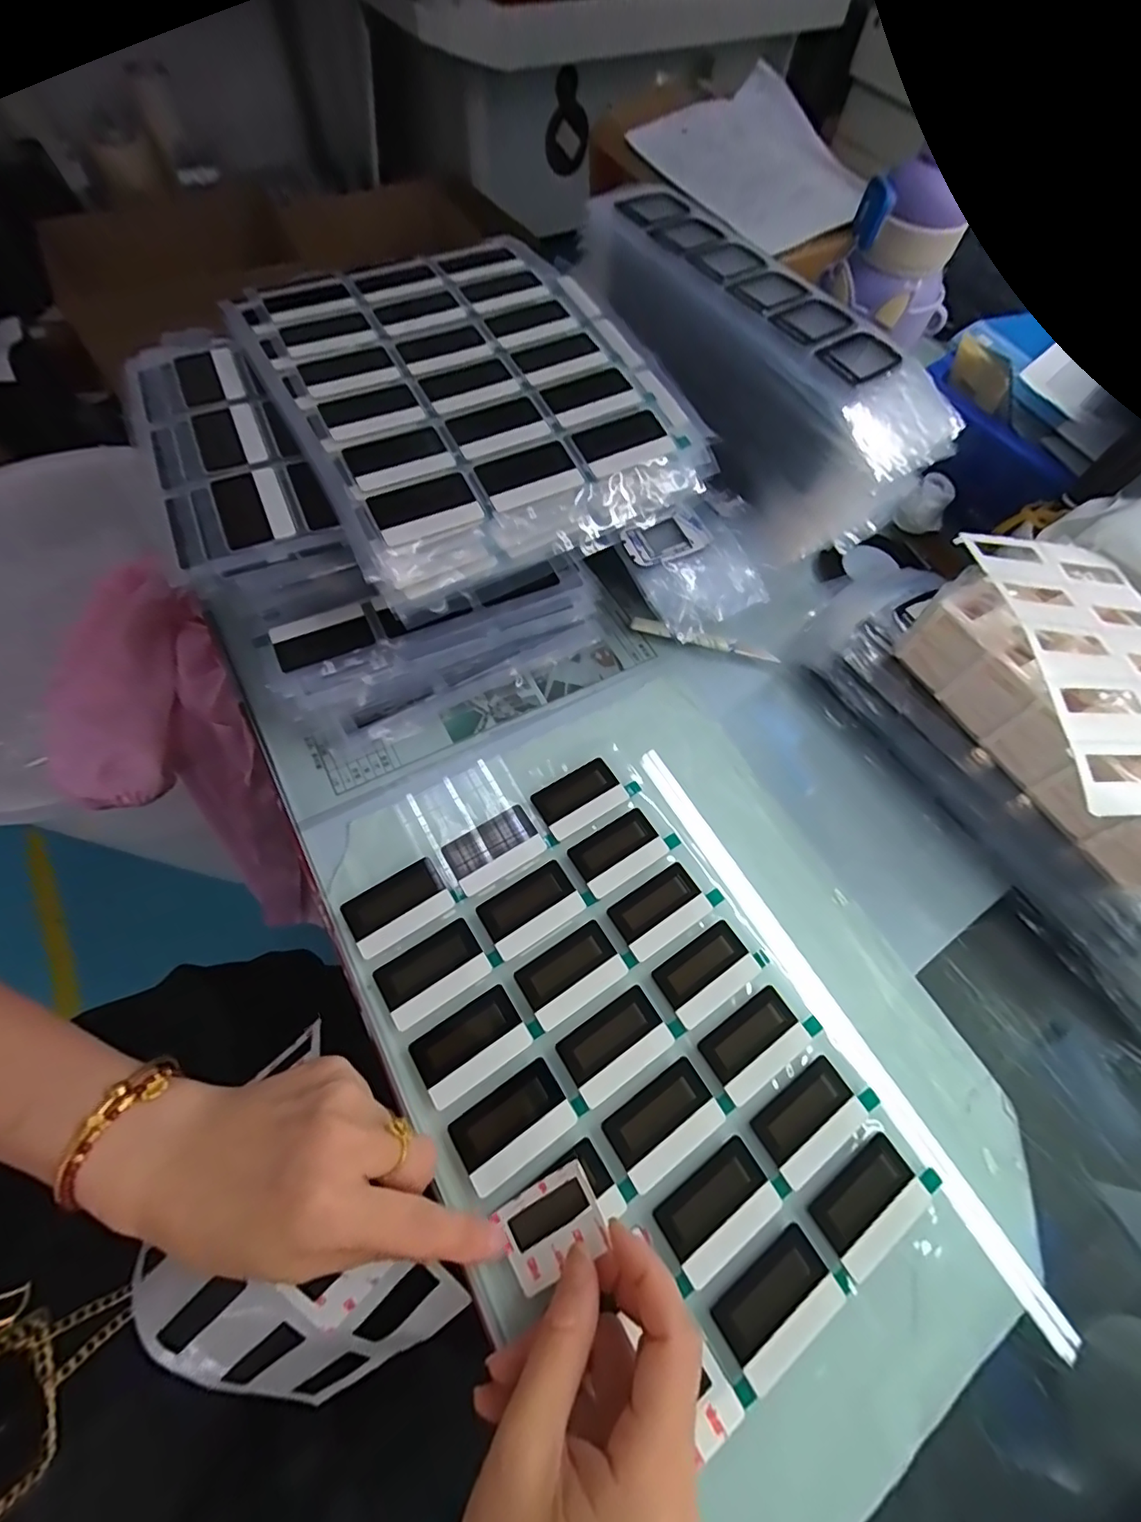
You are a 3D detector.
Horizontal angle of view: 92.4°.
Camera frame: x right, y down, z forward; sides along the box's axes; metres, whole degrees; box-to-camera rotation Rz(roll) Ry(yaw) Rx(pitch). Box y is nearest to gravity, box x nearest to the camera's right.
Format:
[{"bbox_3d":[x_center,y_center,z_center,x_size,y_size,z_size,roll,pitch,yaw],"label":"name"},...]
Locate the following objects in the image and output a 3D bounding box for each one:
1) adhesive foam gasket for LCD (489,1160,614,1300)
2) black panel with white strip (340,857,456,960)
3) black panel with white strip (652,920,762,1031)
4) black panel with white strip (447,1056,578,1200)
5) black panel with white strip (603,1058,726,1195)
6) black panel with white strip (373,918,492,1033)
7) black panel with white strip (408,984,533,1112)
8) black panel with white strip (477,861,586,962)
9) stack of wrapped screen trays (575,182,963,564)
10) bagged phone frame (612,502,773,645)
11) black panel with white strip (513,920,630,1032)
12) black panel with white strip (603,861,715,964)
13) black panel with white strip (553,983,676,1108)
[{"bbox_3d":[-0.008,0.204,0.239,0.049,0.008,0.033,-38,67,7],"label":"adhesive foam gasket for LCD"},{"bbox_3d":[-0.096,0.081,0.304,0.054,0.006,0.034,-29,70,-17],"label":"black panel with white strip"},{"bbox_3d":[0.075,0.117,0.302,0.054,0.007,0.034,-30,70,-17],"label":"black panel with white strip"},{"bbox_3d":[-0.028,0.175,0.264,0.054,0.005,0.034,-30,70,-17],"label":"black panel with white strip"},{"bbox_3d":[0.046,0.176,0.267,0.053,0.004,0.034,-30,70,-17],"label":"black panel with white strip"},{"bbox_3d":[-0.074,0.112,0.291,0.054,0.006,0.034,-30,70,-17],"label":"black panel with white strip"},{"bbox_3d":[-0.050,0.144,0.277,0.054,0.005,0.034,-30,70,-17],"label":"black panel with white strip"},{"bbox_3d":[-0.022,0.083,0.310,0.053,0.006,0.034,-30,70,-17],"label":"black panel with white strip"},{"bbox_3d":[0.121,-0.285,0.408,0.101,0.112,0.312,-24,68,-15],"label":"stack of wrapped screen trays"},{"bbox_3d":[0.082,-0.131,0.370,0.080,0.011,0.085,-31,81,-15],"label":"bagged phone frame"},{"bbox_3d":[0.000,0.114,0.294,0.053,0.004,0.034,-30,70,-17],"label":"black panel with white strip"},{"bbox_3d":[0.052,0.086,0.315,0.053,0.007,0.034,-30,70,-17],"label":"black panel with white strip"},{"bbox_3d":[0.023,0.145,0.280,0.054,0.004,0.034,-30,70,-17],"label":"black panel with white strip"}]

